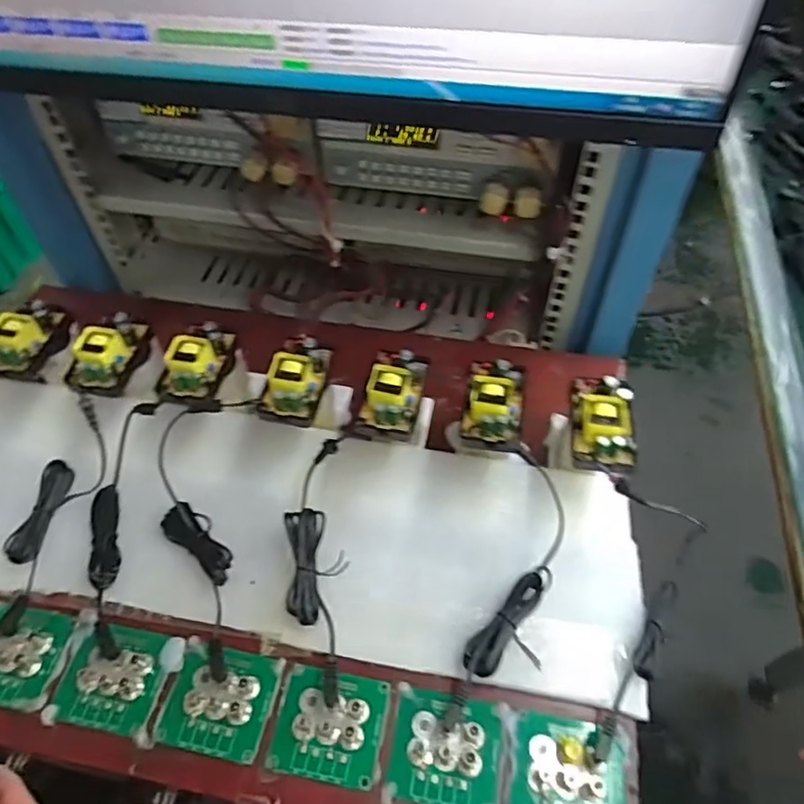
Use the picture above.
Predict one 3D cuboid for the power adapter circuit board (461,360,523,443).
[{"bbox_3d":[0.064,-0.002,0.432,0.039,0.019,0.067,7,53,8],"label":"power adapter circuit board"}]

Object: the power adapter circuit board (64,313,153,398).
[{"bbox_3d":[-0.223,-0.037,0.471,0.037,0.027,0.063,10,54,9],"label":"power adapter circuit board"}]

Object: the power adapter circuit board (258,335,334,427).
[{"bbox_3d":[-0.077,-0.017,0.452,0.039,0.027,0.061,11,54,11],"label":"power adapter circuit board"}]

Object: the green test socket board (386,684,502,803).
[{"bbox_3d":[0.028,0.212,0.380,0.067,0.011,0.062,8,53,8],"label":"green test socket board"}]

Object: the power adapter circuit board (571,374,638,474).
[{"bbox_3d":[0.138,0.013,0.424,0.039,0.022,0.070,4,53,5],"label":"power adapter circuit board"}]

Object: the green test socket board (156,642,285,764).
[{"bbox_3d":[-0.117,0.192,0.402,0.066,0.008,0.062,8,53,8],"label":"green test socket board"}]

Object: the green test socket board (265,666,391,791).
[{"bbox_3d":[-0.045,0.205,0.393,0.067,0.007,0.061,7,53,8],"label":"green test socket board"}]

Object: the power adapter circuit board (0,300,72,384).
[{"bbox_3d":[-0.293,-0.050,0.479,0.048,0.024,0.067,6,53,7],"label":"power adapter circuit board"}]

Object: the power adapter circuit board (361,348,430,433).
[{"bbox_3d":[-0.005,-0.009,0.441,0.039,0.020,0.061,9,54,9],"label":"power adapter circuit board"}]

